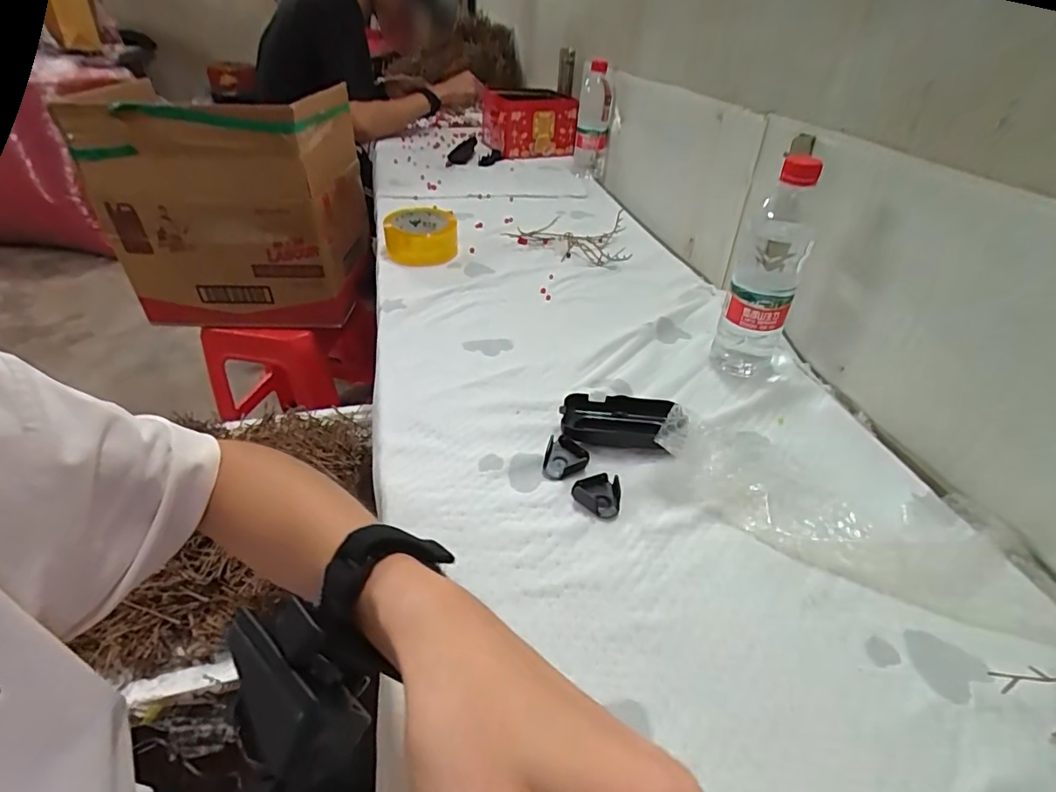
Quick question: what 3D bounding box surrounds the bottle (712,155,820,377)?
[{"bbox_3d":[0.242,-0.122,0.528,0.069,0.209,0.066,15,39,17],"label":"bottle"}]

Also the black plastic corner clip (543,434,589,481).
[{"bbox_3d":[0.033,0.053,0.450,0.035,0.015,0.038,10,38,12],"label":"black plastic corner clip"}]

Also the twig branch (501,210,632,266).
[{"bbox_3d":[0.063,-0.253,0.837,0.194,0.032,0.123,-1,37,-3],"label":"twig branch"}]

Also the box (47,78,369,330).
[{"bbox_3d":[-0.605,-0.407,1.144,0.462,0.420,0.296,0,38,-2],"label":"box"}]

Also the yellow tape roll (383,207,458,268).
[{"bbox_3d":[-0.163,-0.243,0.808,0.108,0.051,0.104,-3,37,-5],"label":"yellow tape roll"}]

